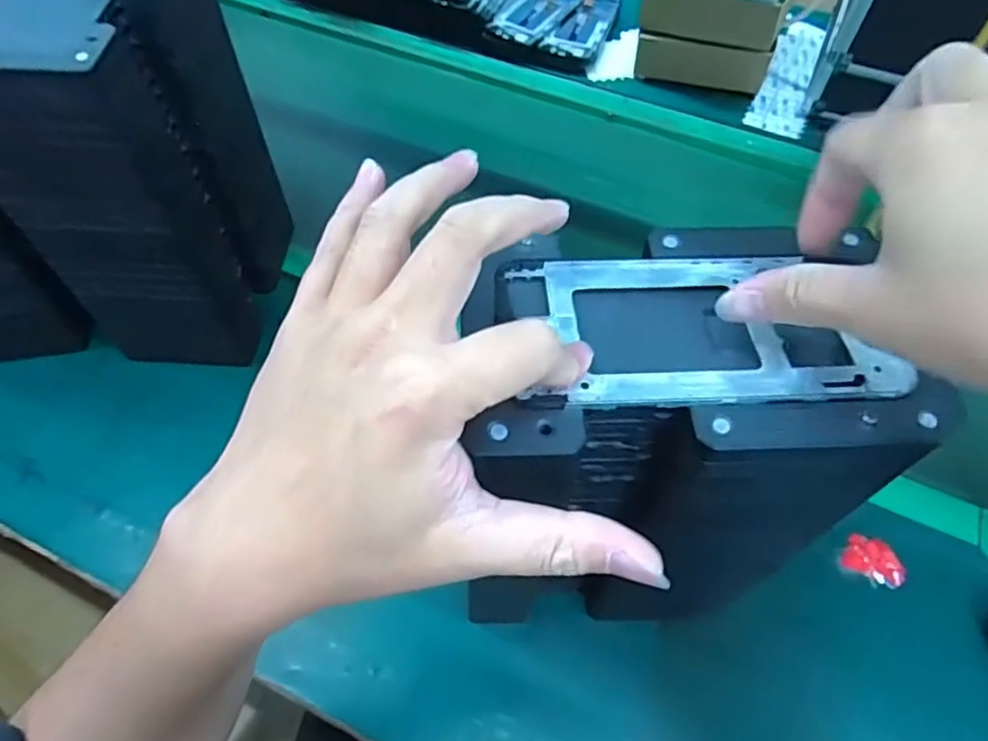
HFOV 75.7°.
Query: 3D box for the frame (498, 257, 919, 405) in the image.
[{"bbox_3d":[0.083,-0.019,0.260,0.147,0.007,0.077,-1,57,-2],"label":"frame"}]

